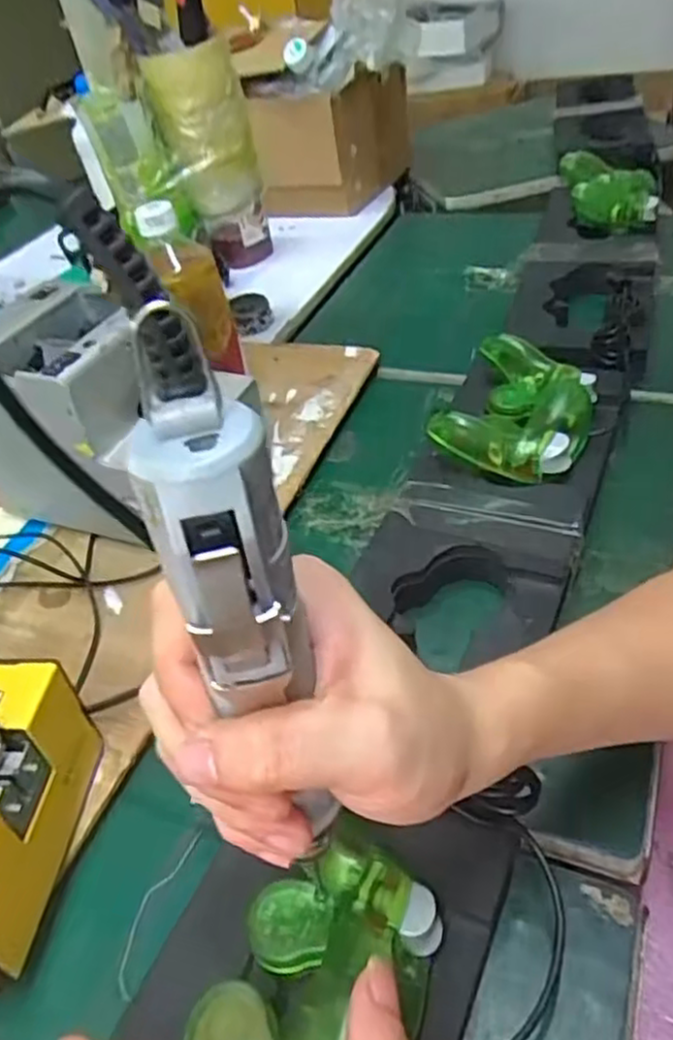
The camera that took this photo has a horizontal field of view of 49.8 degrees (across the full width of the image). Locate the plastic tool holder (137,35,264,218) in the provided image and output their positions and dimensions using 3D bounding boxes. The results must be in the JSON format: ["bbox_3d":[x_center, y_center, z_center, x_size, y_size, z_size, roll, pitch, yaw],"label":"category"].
[{"bbox_3d":[-0.119,-0.351,0.660,0.083,0.131,0.063,-7,41,1],"label":"plastic tool holder"}]

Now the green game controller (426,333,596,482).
[{"bbox_3d":[0.139,-0.083,0.545,0.102,0.043,0.133,17,47,25],"label":"green game controller"}]

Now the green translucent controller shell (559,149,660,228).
[{"bbox_3d":[0.311,-0.368,0.826,0.102,0.061,0.129,1,42,10],"label":"green translucent controller shell"}]

